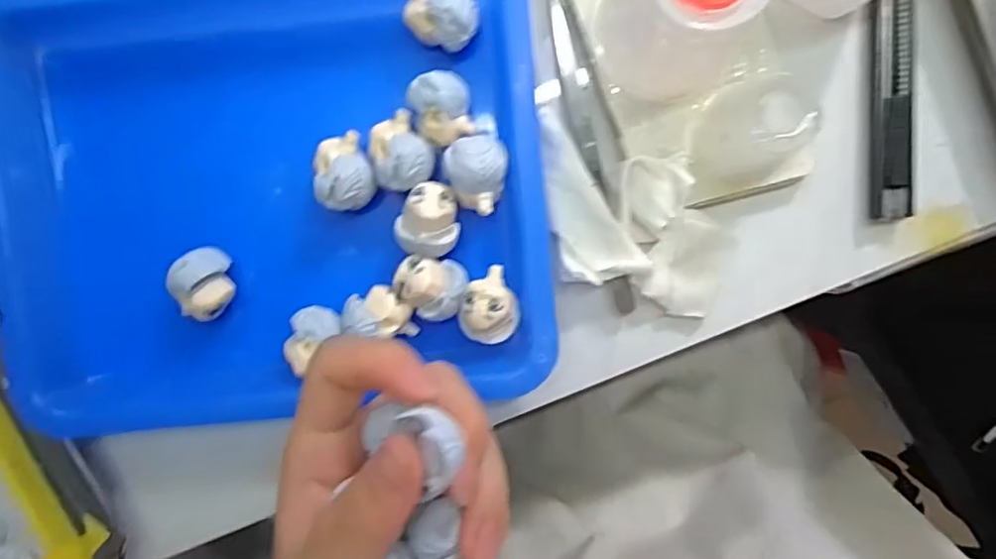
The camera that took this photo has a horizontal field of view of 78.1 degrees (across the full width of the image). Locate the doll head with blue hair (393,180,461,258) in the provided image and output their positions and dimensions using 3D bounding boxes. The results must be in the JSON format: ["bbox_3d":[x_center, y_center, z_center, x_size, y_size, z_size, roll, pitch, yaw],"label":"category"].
[{"bbox_3d":[-0.026,-0.024,0.245,0.024,0.025,0.028,15,96,1],"label":"doll head with blue hair"}]

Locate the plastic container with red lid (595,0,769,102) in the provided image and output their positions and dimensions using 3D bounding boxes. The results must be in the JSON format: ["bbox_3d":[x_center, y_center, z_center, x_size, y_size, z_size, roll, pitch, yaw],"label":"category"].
[{"bbox_3d":[0.061,-0.090,0.212,0.044,0.070,0.043,2,96,2],"label":"plastic container with red lid"}]

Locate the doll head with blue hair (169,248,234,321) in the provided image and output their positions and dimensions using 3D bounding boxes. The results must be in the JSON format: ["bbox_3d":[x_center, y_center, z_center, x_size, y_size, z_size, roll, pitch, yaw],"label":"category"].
[{"bbox_3d":[-0.118,0.002,0.249,0.020,0.024,0.027,36,96,-2],"label":"doll head with blue hair"}]

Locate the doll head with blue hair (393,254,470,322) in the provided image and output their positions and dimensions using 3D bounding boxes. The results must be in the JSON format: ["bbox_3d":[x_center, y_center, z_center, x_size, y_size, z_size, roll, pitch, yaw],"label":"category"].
[{"bbox_3d":[-0.027,0.003,0.245,0.027,0.020,0.024,24,96,0],"label":"doll head with blue hair"}]

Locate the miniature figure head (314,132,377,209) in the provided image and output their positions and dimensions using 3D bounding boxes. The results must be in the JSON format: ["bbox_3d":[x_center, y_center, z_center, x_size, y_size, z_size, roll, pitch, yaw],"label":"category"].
[{"bbox_3d":[-0.060,-0.042,0.246,0.022,0.025,0.028,-21,94,4],"label":"miniature figure head"}]

